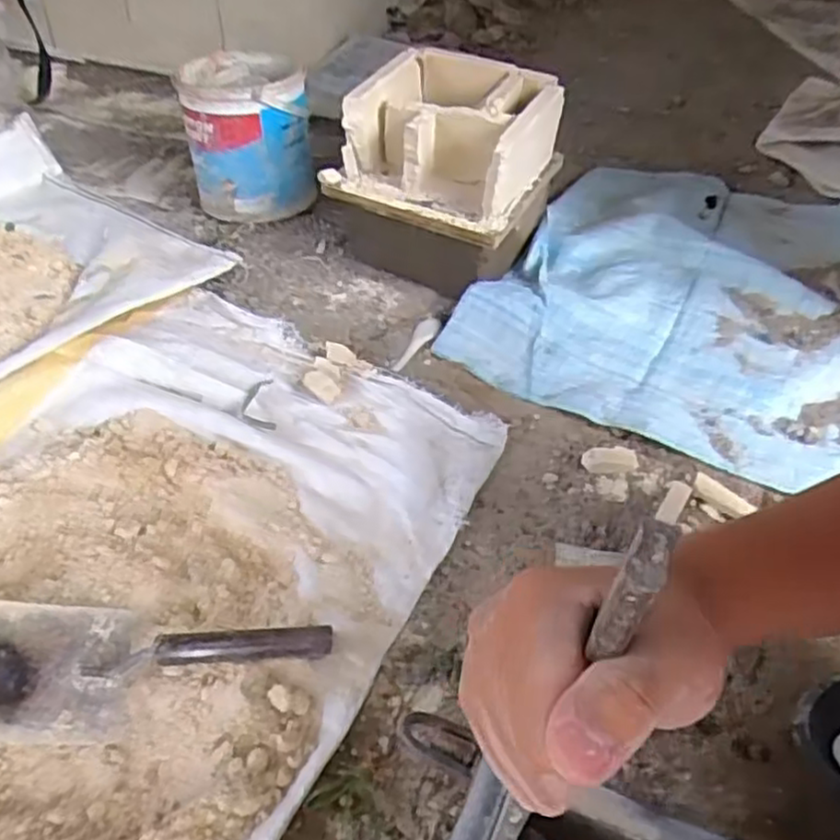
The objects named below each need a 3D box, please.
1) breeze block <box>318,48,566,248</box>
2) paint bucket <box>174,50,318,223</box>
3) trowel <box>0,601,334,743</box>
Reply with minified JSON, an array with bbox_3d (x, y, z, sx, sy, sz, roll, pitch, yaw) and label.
[{"bbox_3d":[0.040,-0.357,0.937,0.230,0.125,0.238,21,48,21],"label":"breeze block"},{"bbox_3d":[-0.254,-0.420,1.088,0.171,0.184,0.190,-14,50,-17],"label":"paint bucket"},{"bbox_3d":[-0.213,0.183,0.577,0.281,0.050,0.109,-3,47,-8],"label":"trowel"}]

